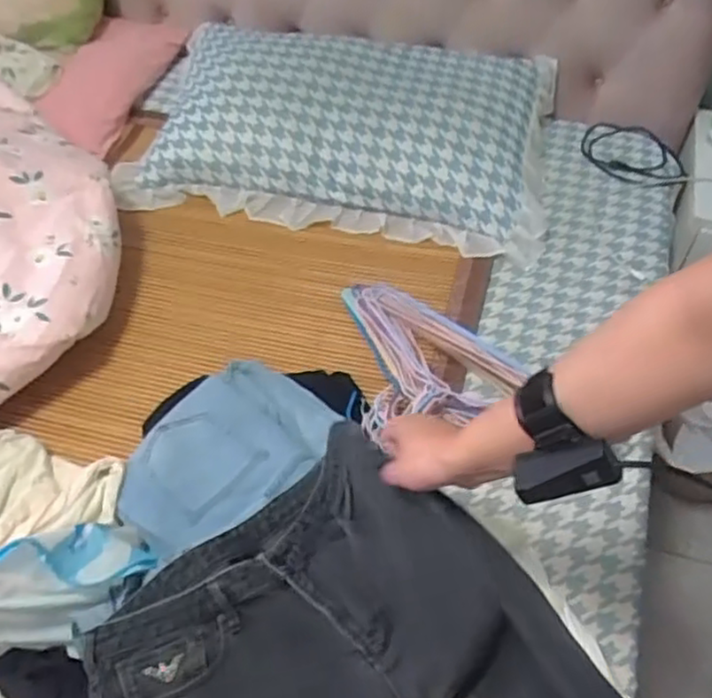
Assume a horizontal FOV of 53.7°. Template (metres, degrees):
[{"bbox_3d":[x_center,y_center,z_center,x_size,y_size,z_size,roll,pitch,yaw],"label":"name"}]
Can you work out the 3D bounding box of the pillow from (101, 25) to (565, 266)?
[{"bbox_3d":[-0.028,-0.409,1.286,0.755,0.148,0.449,9,50,7],"label":"pillow"}]

